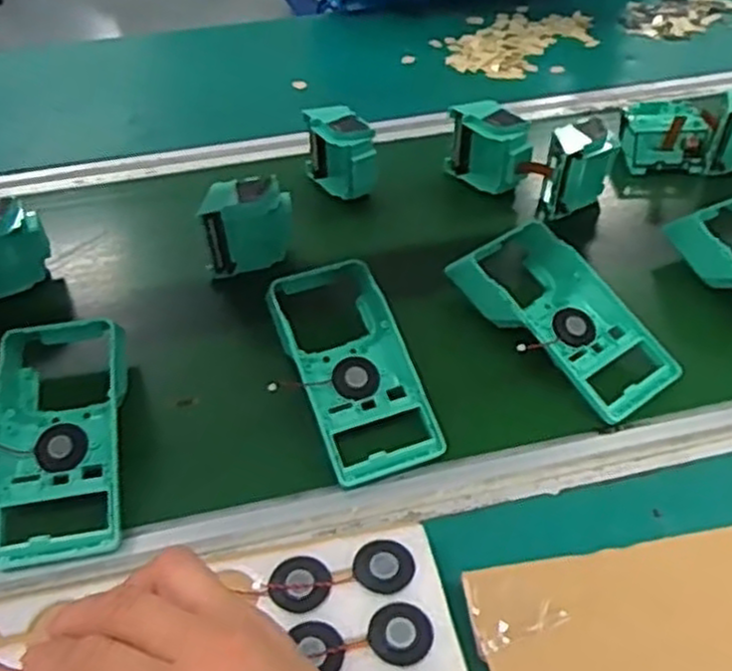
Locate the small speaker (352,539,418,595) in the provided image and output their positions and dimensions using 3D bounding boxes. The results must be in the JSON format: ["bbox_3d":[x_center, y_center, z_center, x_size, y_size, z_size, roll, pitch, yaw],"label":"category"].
[{"bbox_3d":[0.010,0.131,0.425,0.033,0.004,0.031,0,47,0],"label":"small speaker"}]

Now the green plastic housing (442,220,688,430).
[{"bbox_3d":[0.154,-0.021,0.584,0.091,0.040,0.186,-27,52,-23],"label":"green plastic housing"}]

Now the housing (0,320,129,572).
[{"bbox_3d":[-0.213,0.061,0.521,0.091,0.050,0.193,-8,47,-7],"label":"housing"}]

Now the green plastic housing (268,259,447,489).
[{"bbox_3d":[-0.014,0.017,0.556,0.087,0.036,0.185,-15,48,-13],"label":"green plastic housing"}]

